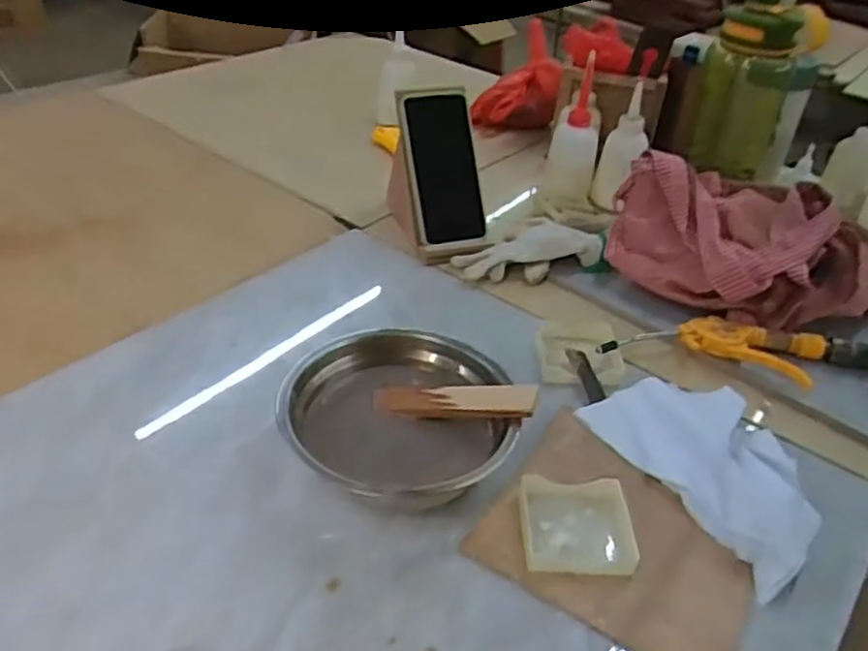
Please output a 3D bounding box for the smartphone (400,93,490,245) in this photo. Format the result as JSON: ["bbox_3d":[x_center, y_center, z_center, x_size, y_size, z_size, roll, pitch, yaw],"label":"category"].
[{"bbox_3d":[0.013,-0.175,0.796,0.078,0.166,0.010,-9,-1,-17],"label":"smartphone"}]

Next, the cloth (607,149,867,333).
[{"bbox_3d":[0.328,-0.086,0.748,0.281,0.098,0.205,23,41,22],"label":"cloth"}]

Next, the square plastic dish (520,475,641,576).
[{"bbox_3d":[0.100,0.138,0.503,0.074,0.018,0.074,1,38,-5],"label":"square plastic dish"}]

